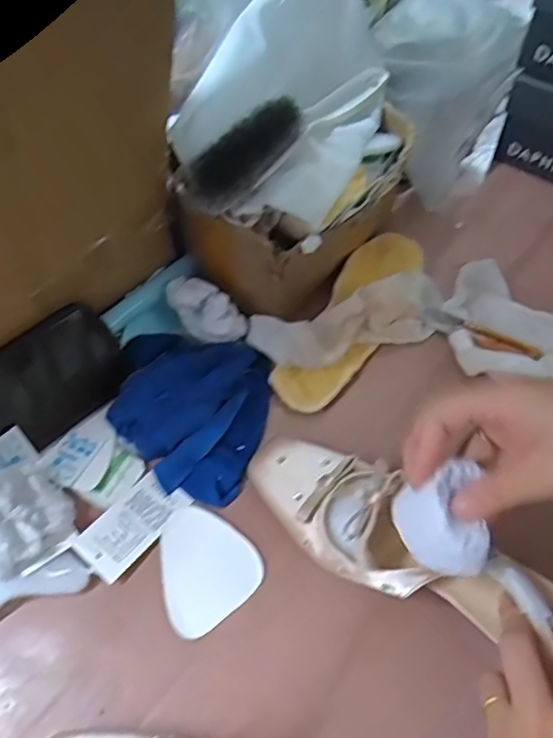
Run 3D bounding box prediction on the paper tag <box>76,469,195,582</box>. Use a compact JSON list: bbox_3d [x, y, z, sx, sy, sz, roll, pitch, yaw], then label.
[{"bbox_3d":[-0.104,0.111,0.411,0.042,0.004,0.078,36,59,20],"label":"paper tag"}]

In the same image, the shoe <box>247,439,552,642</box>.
[{"bbox_3d":[0.082,0.108,0.353,0.238,0.043,0.067,25,60,28],"label":"shoe"}]

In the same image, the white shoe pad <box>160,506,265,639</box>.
[{"bbox_3d":[-0.053,0.135,0.395,0.069,0.004,0.077,-33,63,-19],"label":"white shoe pad"}]

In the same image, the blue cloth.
[{"bbox_3d":[-0.070,0.027,0.445,0.121,0.035,0.132,11,58,8],"label":"blue cloth"}]

